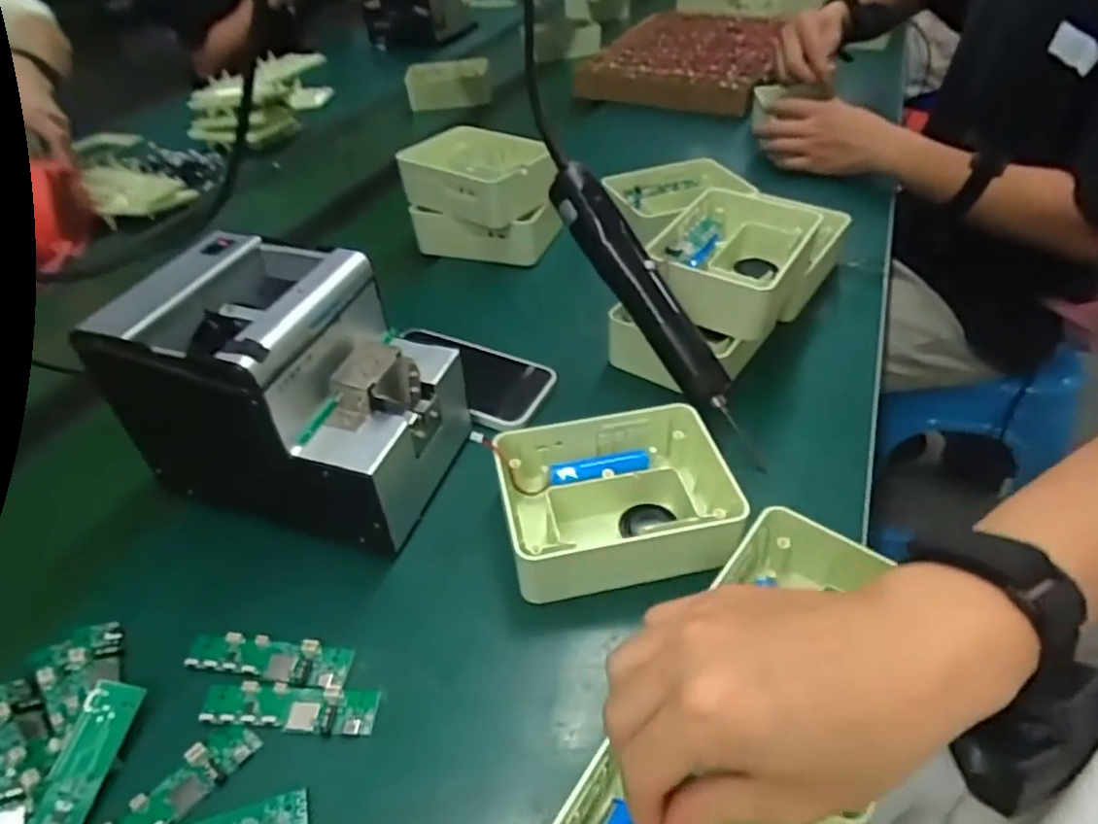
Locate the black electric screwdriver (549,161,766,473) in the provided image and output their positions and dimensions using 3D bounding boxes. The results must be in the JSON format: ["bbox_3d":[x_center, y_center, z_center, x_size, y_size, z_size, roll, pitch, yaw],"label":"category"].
[{"bbox_3d":[0.080,-0.071,0.482,0.029,0.035,0.247,-34,89,-34],"label":"black electric screwdriver"}]

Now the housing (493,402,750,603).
[{"bbox_3d":[0.043,0.061,0.428,0.140,0.061,0.117,-8,41,-10],"label":"housing"}]

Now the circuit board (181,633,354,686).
[{"bbox_3d":[-0.159,0.139,0.374,0.095,0.005,0.025,5,41,4],"label":"circuit board"}]

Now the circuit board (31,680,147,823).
[{"bbox_3d":[-0.229,0.179,0.319,0.024,0.007,0.092,21,48,-16],"label":"circuit board"}]

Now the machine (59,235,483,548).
[{"bbox_3d":[-0.165,-0.013,0.440,0.181,0.151,0.129,14,42,14],"label":"machine"}]

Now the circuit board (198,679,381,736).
[{"bbox_3d":[-0.138,0.157,0.355,0.091,0.004,0.025,4,41,3],"label":"circuit board"}]

